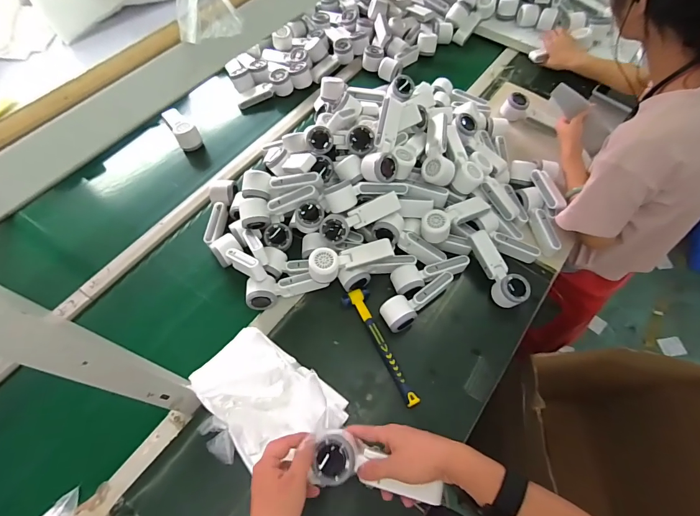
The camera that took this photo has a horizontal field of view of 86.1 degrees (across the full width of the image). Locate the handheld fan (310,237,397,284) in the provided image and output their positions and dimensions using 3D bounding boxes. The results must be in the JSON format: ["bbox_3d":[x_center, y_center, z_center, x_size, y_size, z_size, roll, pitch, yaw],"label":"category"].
[{"bbox_3d":[0.002,0.001,0.744,0.169,0.055,0.051,-15,63,-9],"label":"handheld fan"}]

